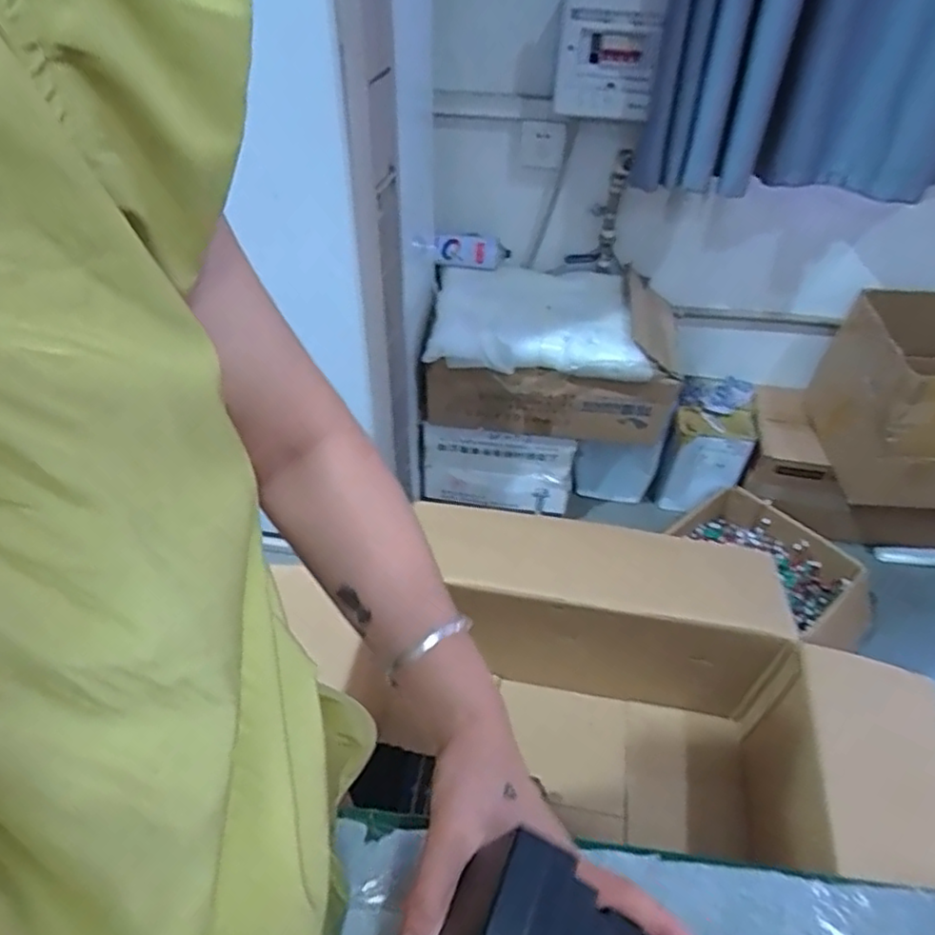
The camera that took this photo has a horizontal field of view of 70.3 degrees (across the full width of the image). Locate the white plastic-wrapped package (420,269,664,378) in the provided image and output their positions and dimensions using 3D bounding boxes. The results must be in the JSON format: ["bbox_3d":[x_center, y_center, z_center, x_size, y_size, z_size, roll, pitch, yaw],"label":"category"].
[{"bbox_3d":[0.140,-0.303,1.355,0.417,0.081,0.284,4,45,3],"label":"white plastic-wrapped package"}]

